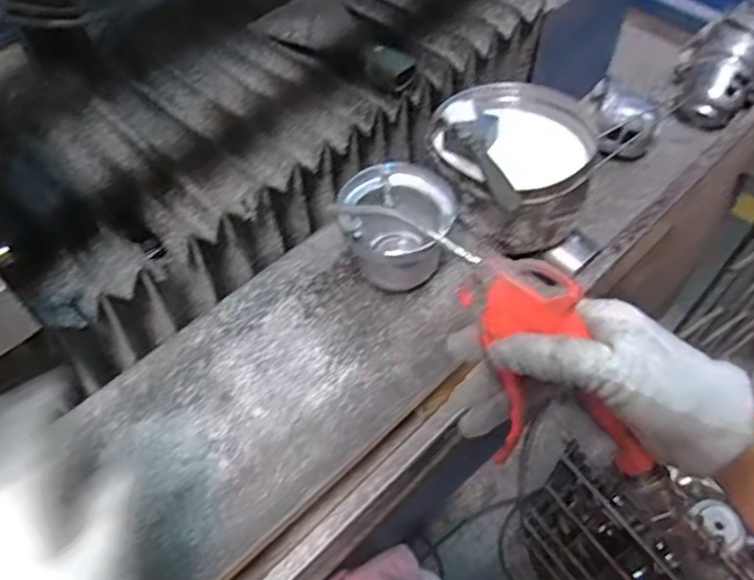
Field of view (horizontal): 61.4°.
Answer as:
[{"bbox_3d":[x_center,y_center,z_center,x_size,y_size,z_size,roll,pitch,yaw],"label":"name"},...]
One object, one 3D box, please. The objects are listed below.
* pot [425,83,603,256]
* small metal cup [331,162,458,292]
[{"bbox_3d":[0.129,-0.126,0.600,0.153,0.079,0.158,-1,55,2],"label":"pot"},{"bbox_3d":[0.020,-0.057,0.543,0.079,0.076,0.086,-34,60,-20],"label":"small metal cup"}]

